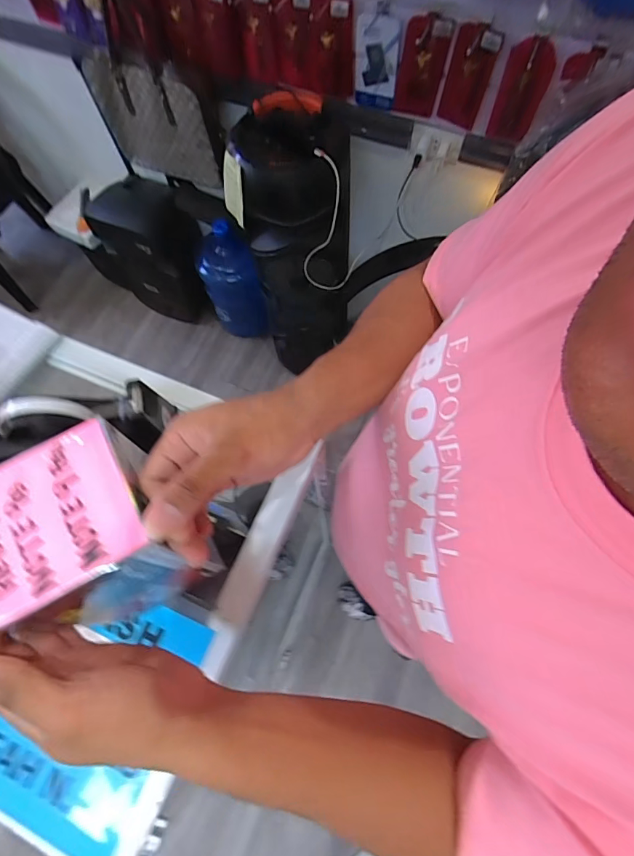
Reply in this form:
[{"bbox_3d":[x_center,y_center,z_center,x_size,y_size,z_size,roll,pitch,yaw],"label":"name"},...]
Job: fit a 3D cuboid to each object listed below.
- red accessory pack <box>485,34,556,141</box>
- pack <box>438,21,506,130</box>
[{"bbox_3d":[0.400,-0.659,0.813,0.085,0.191,0.025,28,81,11],"label":"red accessory pack"},{"bbox_3d":[0.306,-0.707,0.832,0.083,0.174,0.031,33,76,12],"label":"pack"}]

